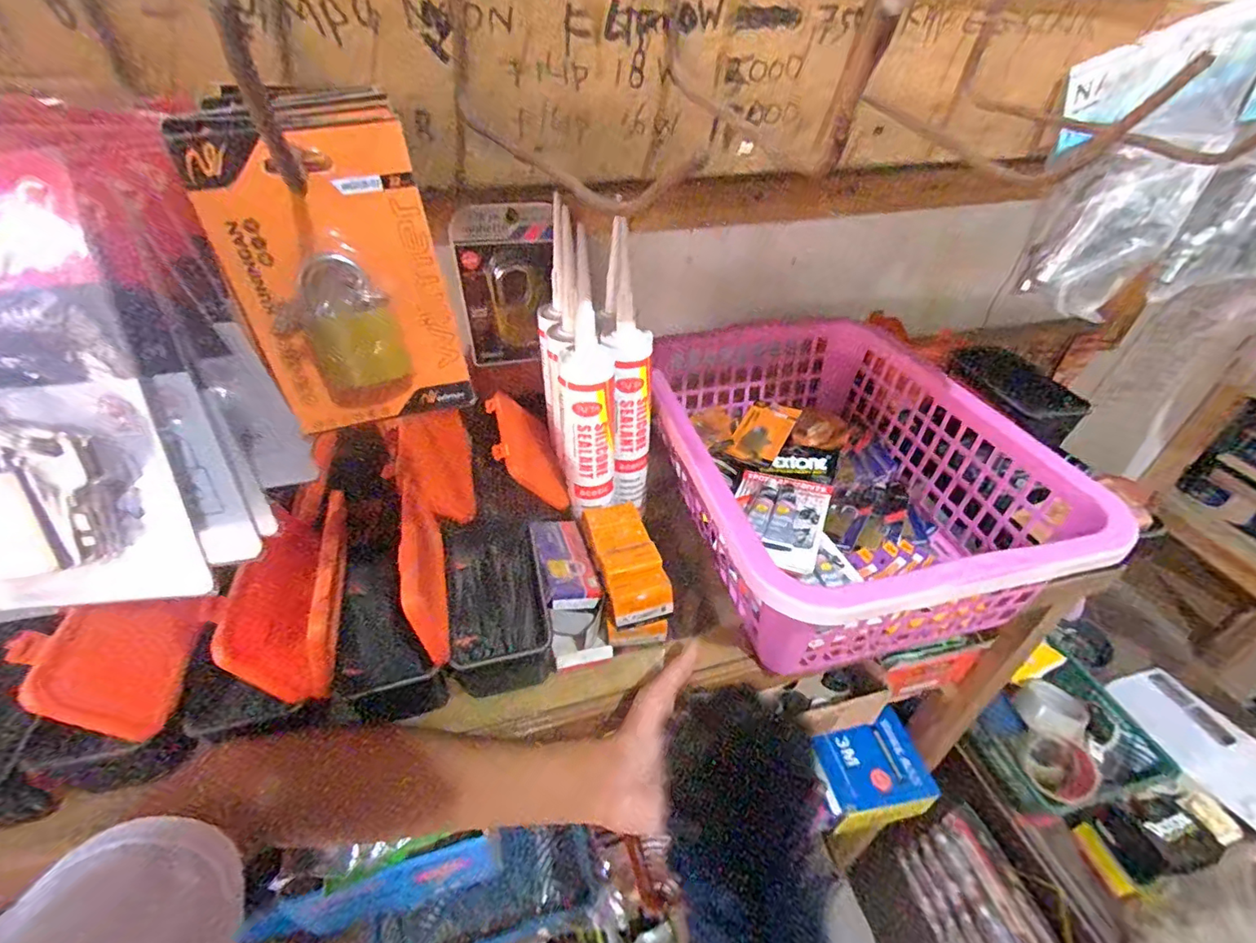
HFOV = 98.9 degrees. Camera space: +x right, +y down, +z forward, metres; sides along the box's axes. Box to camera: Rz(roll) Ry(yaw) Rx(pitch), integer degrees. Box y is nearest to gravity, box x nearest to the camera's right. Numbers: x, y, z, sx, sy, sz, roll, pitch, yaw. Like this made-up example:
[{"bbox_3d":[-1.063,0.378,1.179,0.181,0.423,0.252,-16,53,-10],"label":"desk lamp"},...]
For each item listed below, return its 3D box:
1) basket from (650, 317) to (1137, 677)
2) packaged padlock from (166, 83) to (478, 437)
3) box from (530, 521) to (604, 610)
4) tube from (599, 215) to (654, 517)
[{"bbox_3d":[0.200,-0.009,0.558,0.310,0.130,0.405,-6,40,-8],"label":"basket"},{"bbox_3d":[-0.101,-0.068,0.194,0.068,0.107,0.016,-11,41,-14],"label":"packaged padlock"},{"bbox_3d":[-0.059,0.084,0.494,0.047,0.013,0.093,1,40,-29],"label":"box"},{"bbox_3d":[0.001,-0.061,0.517,0.046,0.249,0.044,-7,40,-9],"label":"tube"}]

